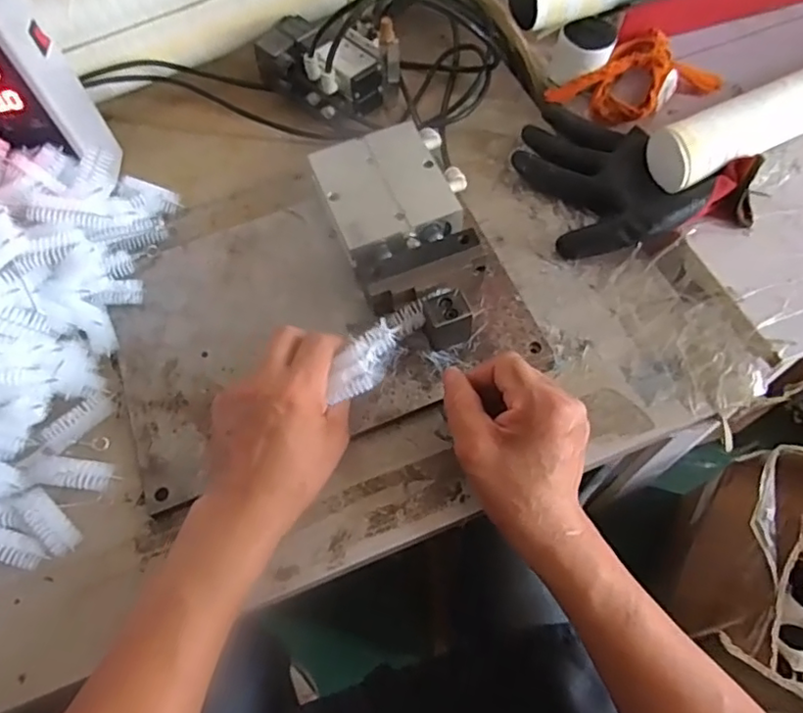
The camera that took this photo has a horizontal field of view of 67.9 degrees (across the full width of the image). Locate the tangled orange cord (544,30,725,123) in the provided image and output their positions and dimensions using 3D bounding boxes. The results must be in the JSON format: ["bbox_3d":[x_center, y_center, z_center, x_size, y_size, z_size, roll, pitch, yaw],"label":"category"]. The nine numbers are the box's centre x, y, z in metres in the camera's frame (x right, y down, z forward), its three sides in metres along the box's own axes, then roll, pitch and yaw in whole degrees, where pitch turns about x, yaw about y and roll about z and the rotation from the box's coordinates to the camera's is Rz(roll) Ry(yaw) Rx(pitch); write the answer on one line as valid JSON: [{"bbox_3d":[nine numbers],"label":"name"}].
[{"bbox_3d":[0.216,-0.252,0.544,0.130,0.028,0.087,-29,65,-11],"label":"tangled orange cord"}]

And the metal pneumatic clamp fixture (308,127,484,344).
[{"bbox_3d":[0.007,-0.102,0.482,0.111,0.042,0.196,-19,63,-6],"label":"metal pneumatic clamp fixture"}]

